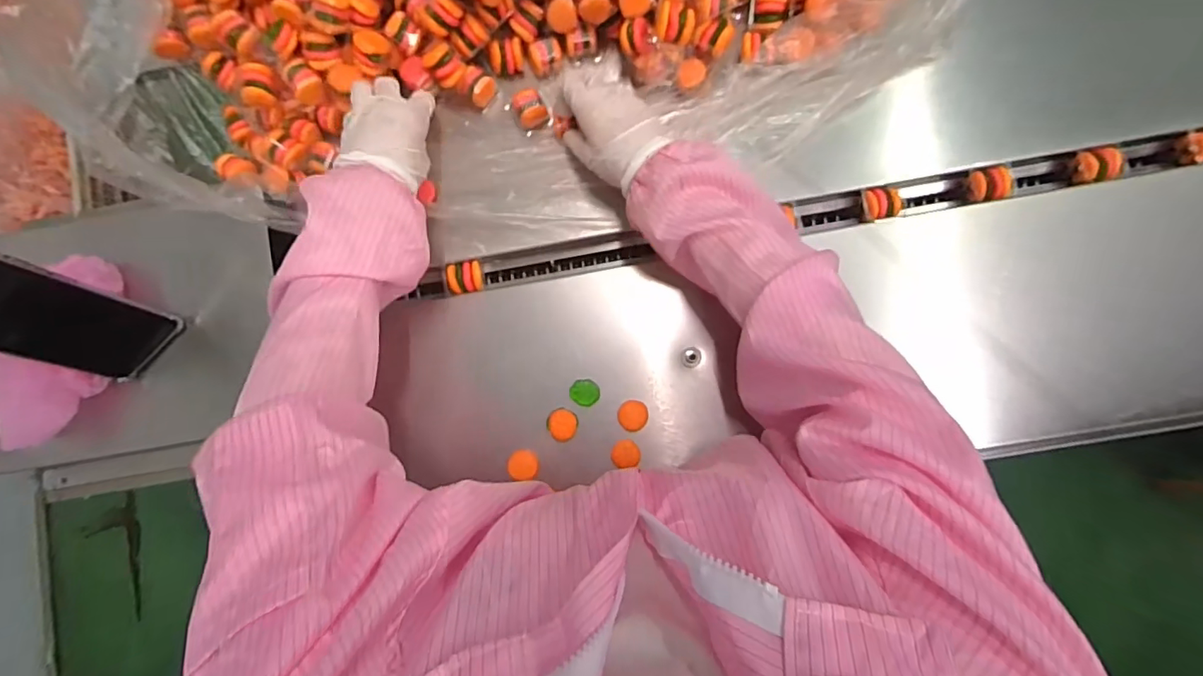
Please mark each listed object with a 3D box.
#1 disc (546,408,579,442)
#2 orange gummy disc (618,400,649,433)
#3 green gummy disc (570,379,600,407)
[{"bbox_3d":[-0.037,0.082,0.500,0.028,0.006,0.030,0,85,1],"label":"disc"},{"bbox_3d":[0.030,0.075,0.505,0.028,0.004,0.029,0,85,1],"label":"orange gummy disc"},{"bbox_3d":[-0.016,0.052,0.505,0.025,0.004,0.027,0,85,1],"label":"green gummy disc"}]

